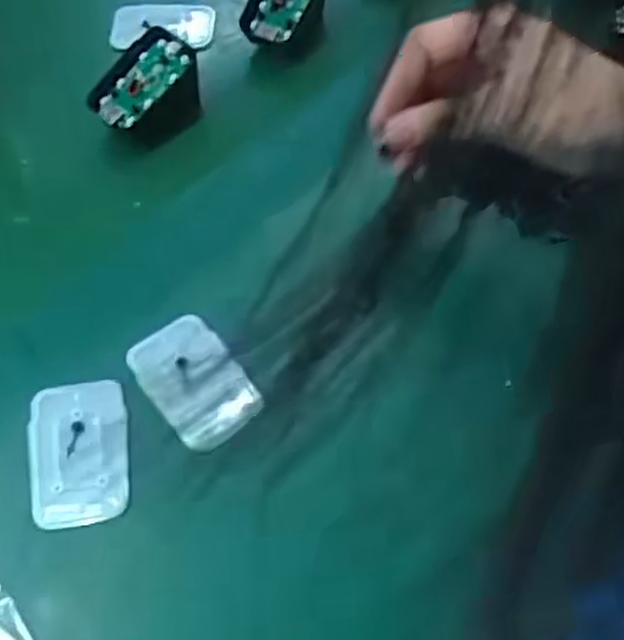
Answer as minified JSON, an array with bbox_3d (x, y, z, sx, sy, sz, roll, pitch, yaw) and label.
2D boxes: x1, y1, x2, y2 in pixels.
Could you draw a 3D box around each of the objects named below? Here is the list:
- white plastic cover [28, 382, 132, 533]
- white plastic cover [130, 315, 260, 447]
[{"bbox_3d":[-0.112,0.063,0.355,0.046,0.006,0.069,-9,59,-2],"label":"white plastic cover"},{"bbox_3d":[-0.059,0.029,0.372,0.044,0.009,0.069,-34,63,-16],"label":"white plastic cover"}]

